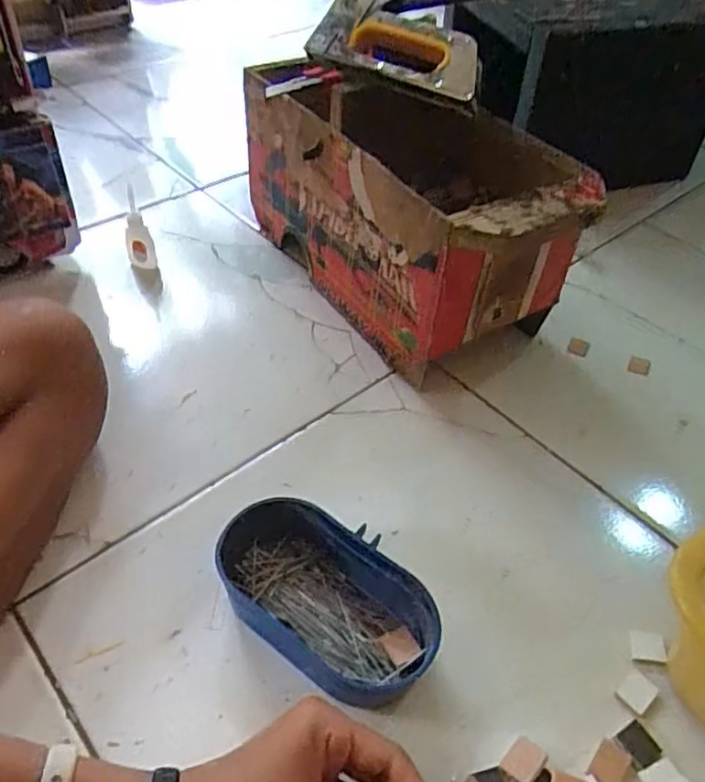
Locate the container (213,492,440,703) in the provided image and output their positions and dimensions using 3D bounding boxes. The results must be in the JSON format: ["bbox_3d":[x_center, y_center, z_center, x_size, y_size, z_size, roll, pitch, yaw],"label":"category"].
[{"bbox_3d":[-0.020,0.137,0.433,0.153,0.048,0.084,30,53,23],"label":"container"}]

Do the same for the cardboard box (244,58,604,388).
[{"bbox_3d":[0.038,-0.184,0.646,0.157,0.185,0.375,-26,53,-24],"label":"cardboard box"}]

